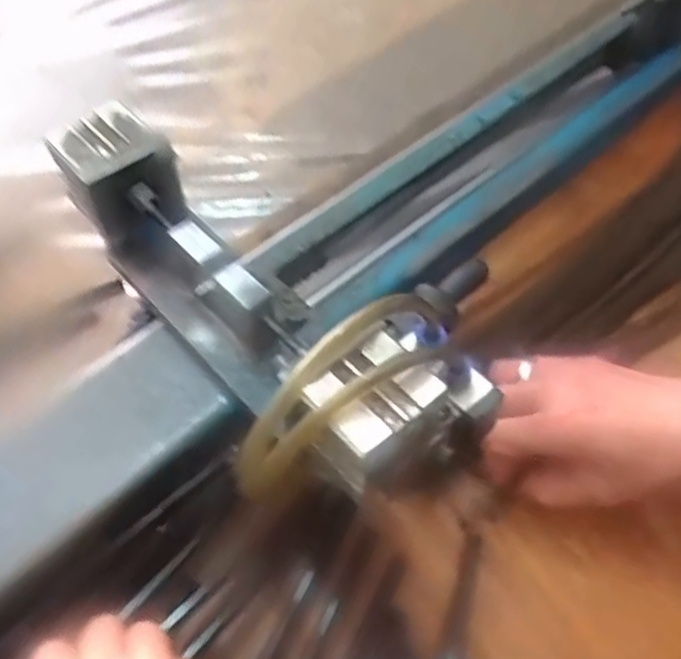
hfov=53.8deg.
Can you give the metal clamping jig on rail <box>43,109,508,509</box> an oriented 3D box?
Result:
[{"bbox_3d":[-0.057,-0.017,0.355,0.267,0.085,0.102,36,61,28],"label":"metal clamping jig on rail"}]

